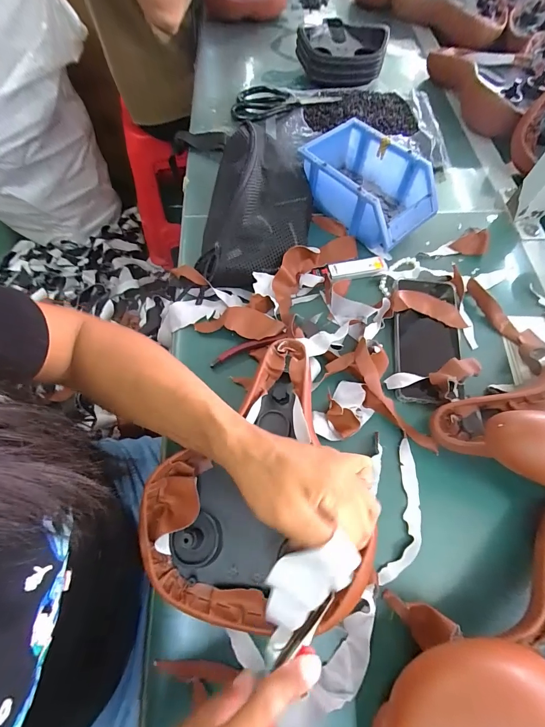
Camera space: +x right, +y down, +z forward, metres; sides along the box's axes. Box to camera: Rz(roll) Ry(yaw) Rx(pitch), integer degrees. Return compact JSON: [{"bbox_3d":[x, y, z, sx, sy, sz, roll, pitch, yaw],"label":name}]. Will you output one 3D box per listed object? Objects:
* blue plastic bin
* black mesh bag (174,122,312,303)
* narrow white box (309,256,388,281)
[{"bbox_3d":[0.135,-0.253,0.479,0.182,0.069,0.128,40,70,15],"label":"blue plastic bin"},{"bbox_3d":[-0.034,-0.214,0.451,0.165,0.076,0.231,-3,65,-3],"label":"black mesh bag"},{"bbox_3d":[0.103,-0.127,0.448,0.103,0.013,0.024,-11,65,-7],"label":"narrow white box"}]

